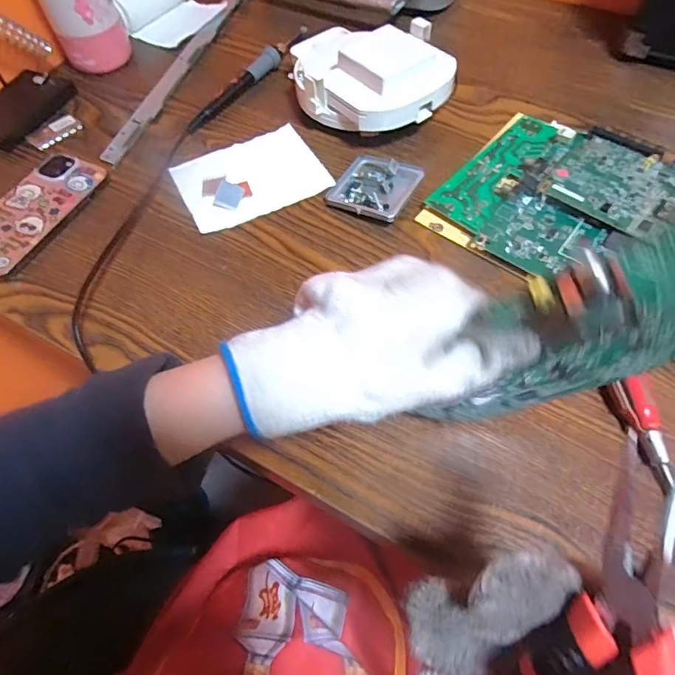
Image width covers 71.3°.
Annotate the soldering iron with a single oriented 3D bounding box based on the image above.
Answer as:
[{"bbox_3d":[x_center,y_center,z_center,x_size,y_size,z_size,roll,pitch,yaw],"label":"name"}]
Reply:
[{"bbox_3d":[-0.093,-0.278,0.502,0.015,0.017,0.186,34,69,18],"label":"soldering iron"}]

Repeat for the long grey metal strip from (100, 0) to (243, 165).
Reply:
[{"bbox_3d":[-0.169,-0.309,0.523,0.022,0.008,0.330,15,64,10],"label":"long grey metal strip"}]

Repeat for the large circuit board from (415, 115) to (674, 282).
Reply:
[{"bbox_3d":[0.242,-0.090,0.380,0.301,0.023,0.178,33,69,18],"label":"large circuit board"}]

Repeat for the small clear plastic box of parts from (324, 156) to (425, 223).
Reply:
[{"bbox_3d":[0.033,-0.135,0.420,0.067,0.011,0.066,24,66,15],"label":"small clear plastic box of parts"}]

